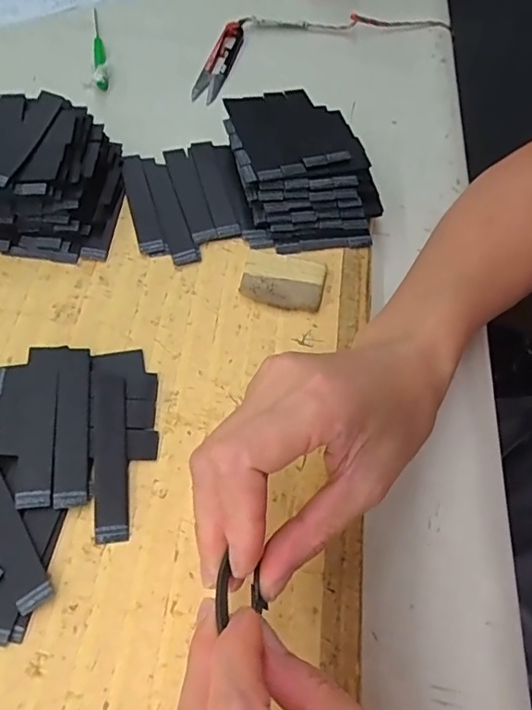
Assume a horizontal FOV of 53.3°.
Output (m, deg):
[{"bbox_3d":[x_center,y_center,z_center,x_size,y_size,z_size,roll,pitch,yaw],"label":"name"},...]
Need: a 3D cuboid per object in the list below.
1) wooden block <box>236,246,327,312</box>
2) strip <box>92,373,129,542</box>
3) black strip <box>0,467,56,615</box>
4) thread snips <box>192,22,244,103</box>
[{"bbox_3d":[0.012,-0.051,0.354,0.053,0.008,0.042,11,61,5],"label":"wooden block"},{"bbox_3d":[-0.086,0.053,0.295,0.019,0.004,0.096,-2,65,-15],"label":"strip"},{"bbox_3d":[-0.135,0.085,0.272,0.019,0.009,0.092,-30,65,-16],"label":"black strip"},{"bbox_3d":[-0.042,-0.266,0.478,0.024,0.017,0.100,14,61,7],"label":"thread snips"}]

